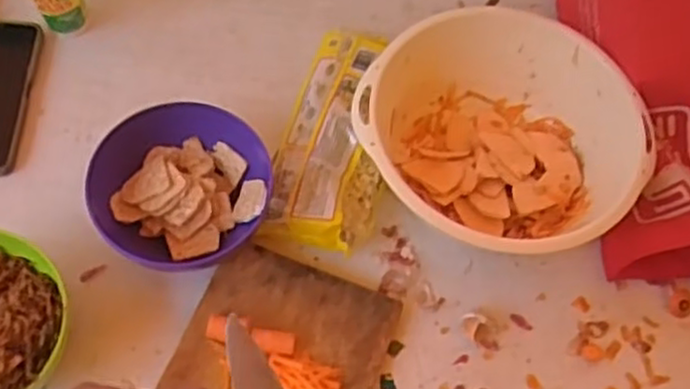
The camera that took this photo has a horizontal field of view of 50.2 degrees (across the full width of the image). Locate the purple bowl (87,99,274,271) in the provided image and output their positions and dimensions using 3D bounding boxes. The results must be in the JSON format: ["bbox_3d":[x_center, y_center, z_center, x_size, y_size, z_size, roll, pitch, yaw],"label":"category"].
[{"bbox_3d":[-0.143,-0.005,0.645,0.142,0.076,0.139,2,64,-4],"label":"purple bowl"}]

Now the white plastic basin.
[{"bbox_3d":[0.141,-0.044,0.680,0.237,0.114,0.223,2,64,-4],"label":"white plastic basin"}]

